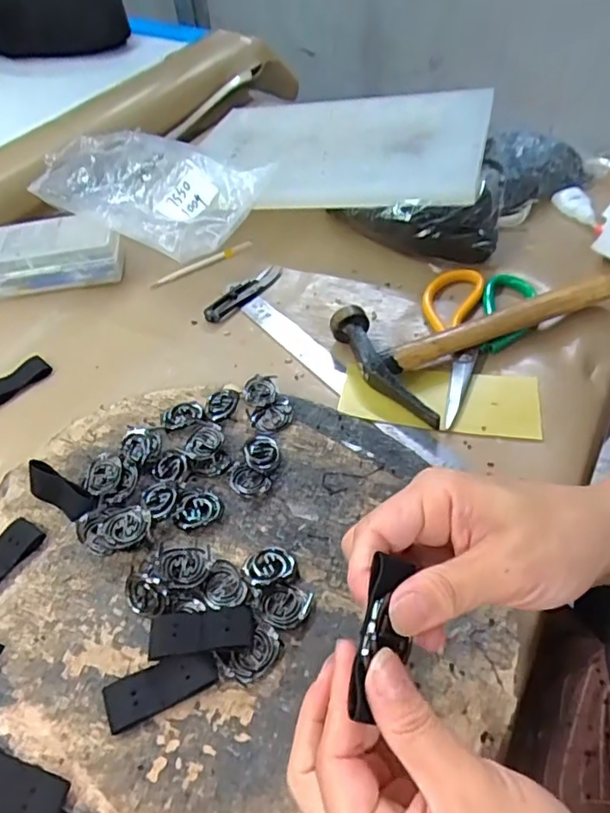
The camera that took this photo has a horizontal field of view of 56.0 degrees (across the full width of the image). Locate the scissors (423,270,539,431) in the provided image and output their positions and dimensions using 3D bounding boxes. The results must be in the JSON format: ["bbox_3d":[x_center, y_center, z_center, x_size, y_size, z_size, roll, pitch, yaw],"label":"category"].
[{"bbox_3d":[0.140,-0.065,0.496,0.092,0.016,0.193,14,52,18],"label":"scissors"}]

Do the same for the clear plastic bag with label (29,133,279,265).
[{"bbox_3d":[-0.169,-0.245,0.630,0.225,0.049,0.160,21,54,23],"label":"clear plastic bag with label"}]

